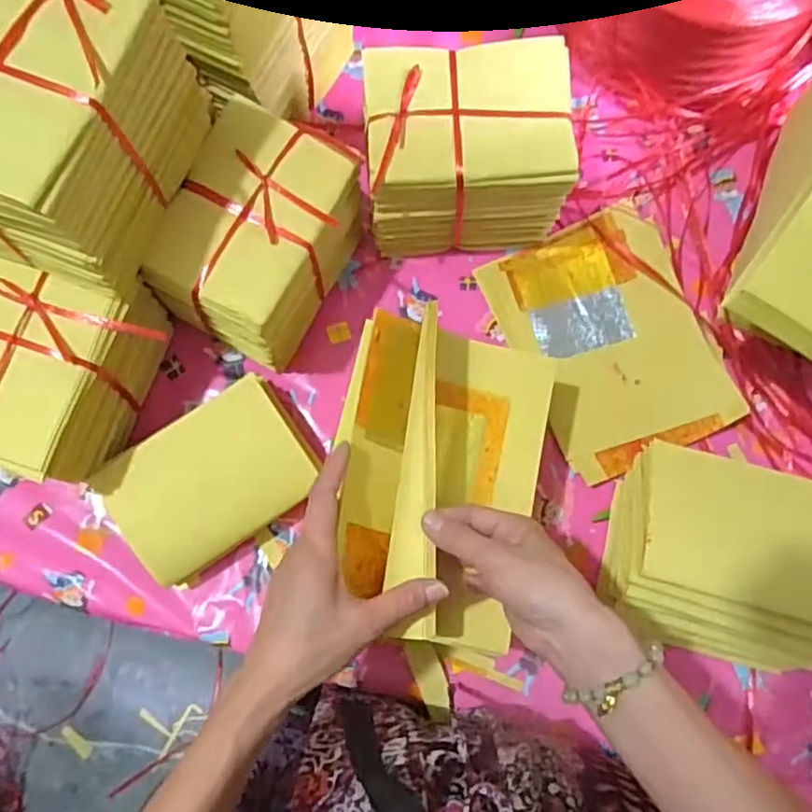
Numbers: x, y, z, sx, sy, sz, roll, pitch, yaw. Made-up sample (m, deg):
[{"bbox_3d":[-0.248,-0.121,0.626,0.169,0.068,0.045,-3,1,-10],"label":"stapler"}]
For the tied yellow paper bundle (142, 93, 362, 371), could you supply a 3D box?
[{"bbox_3d":[-0.124,-0.141,0.575,0.113,0.140,0.166,27,80,5],"label":"tied yellow paper bundle"}]

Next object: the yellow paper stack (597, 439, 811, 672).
[{"bbox_3d":[0.253,0.126,0.533,0.167,0.110,0.144,17,79,3],"label":"yellow paper stack"}]

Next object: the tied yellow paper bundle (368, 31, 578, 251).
[{"bbox_3d":[0.051,-0.219,0.588,0.166,0.141,0.125,-5,79,-1],"label":"tied yellow paper bundle"}]

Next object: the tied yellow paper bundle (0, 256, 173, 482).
[{"bbox_3d":[-0.280,-0.027,0.539,0.134,0.124,0.161,18,79,3],"label":"tied yellow paper bundle"}]

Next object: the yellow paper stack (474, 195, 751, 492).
[{"bbox_3d":[0.192,-0.064,0.623,0.170,0.014,0.229,-24,77,-1],"label":"yellow paper stack"}]

